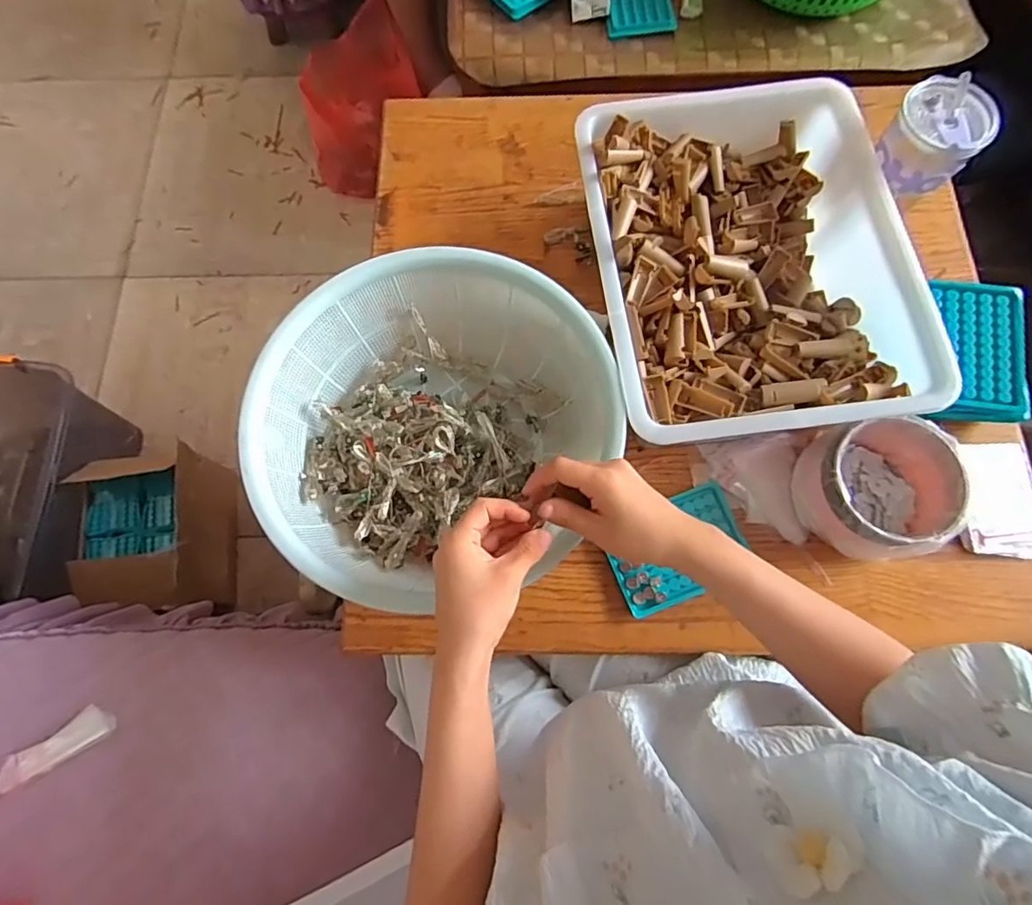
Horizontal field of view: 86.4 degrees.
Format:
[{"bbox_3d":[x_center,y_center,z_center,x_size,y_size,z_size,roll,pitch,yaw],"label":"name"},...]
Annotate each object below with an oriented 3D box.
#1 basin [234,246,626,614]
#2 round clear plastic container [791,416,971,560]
[{"bbox_3d":[-0.074,-0.025,0.532,0.320,0.112,0.304,0,73,1],"label":"basin"},{"bbox_3d":[0.338,0.038,0.523,0.113,0.089,0.120,0,73,1],"label":"round clear plastic container"}]

